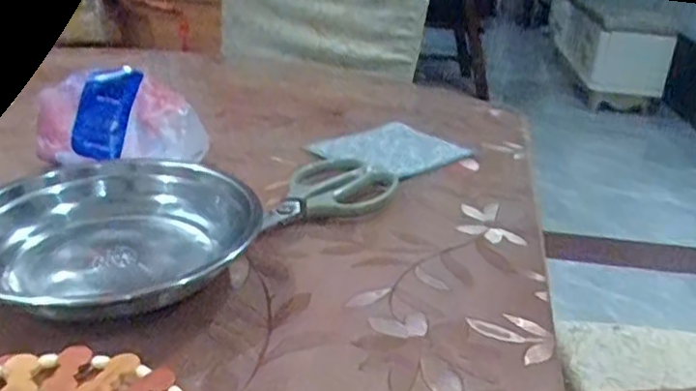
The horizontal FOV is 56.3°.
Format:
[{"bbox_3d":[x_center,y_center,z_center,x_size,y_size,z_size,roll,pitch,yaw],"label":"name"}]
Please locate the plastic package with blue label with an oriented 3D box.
[{"bbox_3d":[-0.226,-0.080,0.648,0.160,0.082,0.055,0,25,-9],"label":"plastic package with blue label"}]

